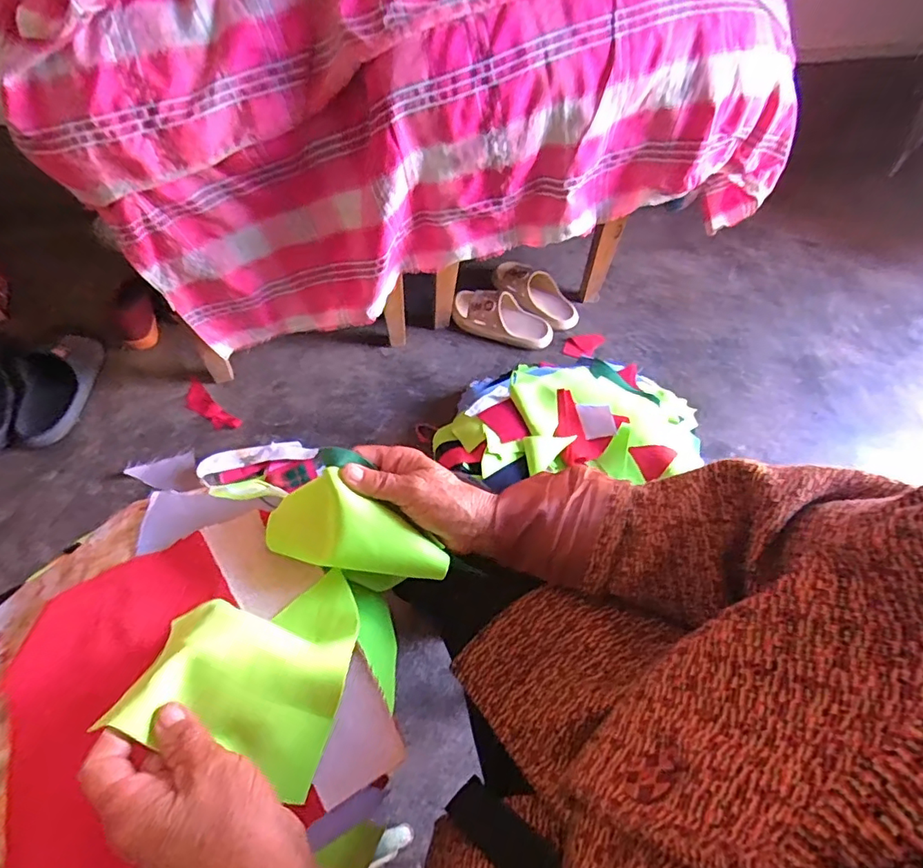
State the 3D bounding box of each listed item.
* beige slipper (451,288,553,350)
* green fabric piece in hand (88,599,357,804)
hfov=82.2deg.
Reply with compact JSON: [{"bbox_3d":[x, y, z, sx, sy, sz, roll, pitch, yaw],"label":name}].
[{"bbox_3d":[0.088,-0.248,1.121,0.219,0.065,0.092,21,59,8],"label":"beige slipper"},{"bbox_3d":[-0.138,0.155,0.330,0.129,0.053,0.082,17,59,6],"label":"green fabric piece in hand"}]

